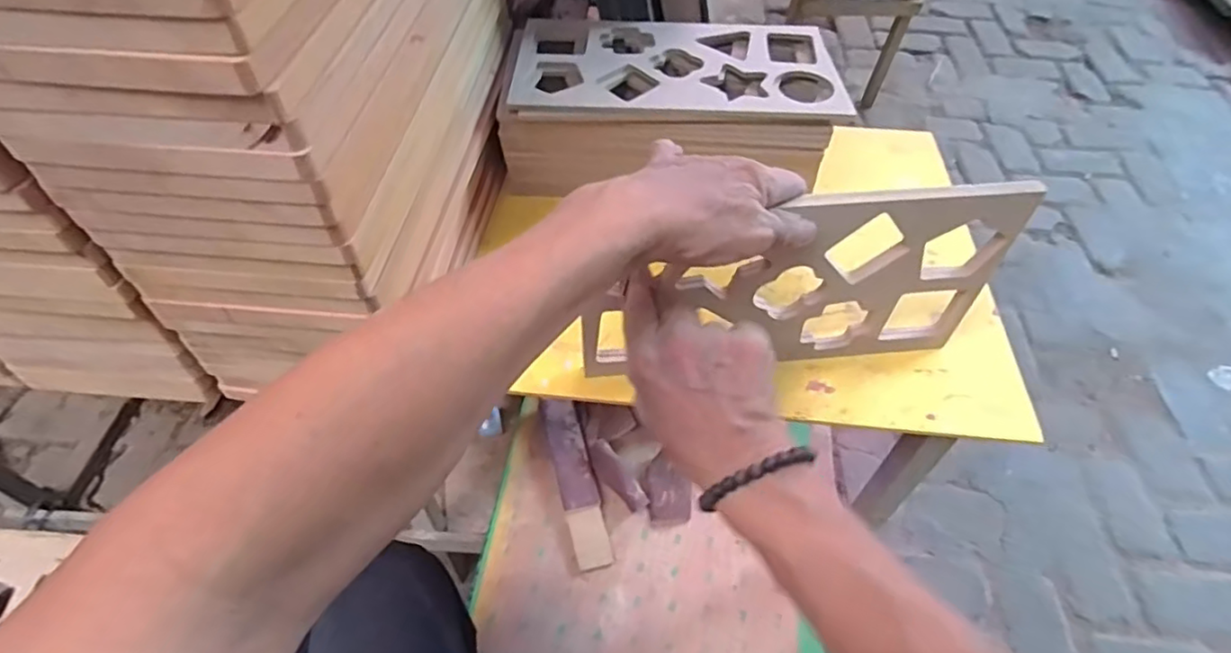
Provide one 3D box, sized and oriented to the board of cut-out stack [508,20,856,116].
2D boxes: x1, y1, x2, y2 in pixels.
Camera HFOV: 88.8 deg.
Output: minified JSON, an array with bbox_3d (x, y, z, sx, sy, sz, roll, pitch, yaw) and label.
[{"bbox_3d":[0.057,-0.250,0.599,0.299,0.013,0.151,0,53,-1],"label":"board of cut-out stack"}]

